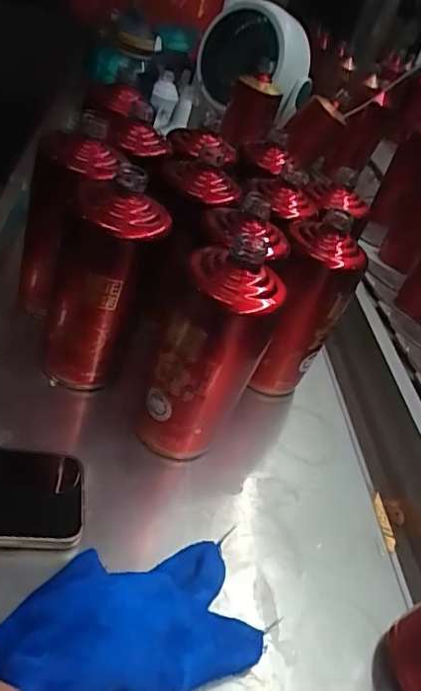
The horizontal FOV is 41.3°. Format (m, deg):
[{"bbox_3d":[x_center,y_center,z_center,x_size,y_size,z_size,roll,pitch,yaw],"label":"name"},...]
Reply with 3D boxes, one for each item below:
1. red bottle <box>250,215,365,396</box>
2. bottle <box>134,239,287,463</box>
[{"bbox_3d":[0.094,-0.026,0.554,0.074,0.193,0.070,19,45,12],"label":"red bottle"},{"bbox_3d":[-0.004,0.011,0.448,0.064,0.206,0.078,-12,43,-47],"label":"bottle"}]

